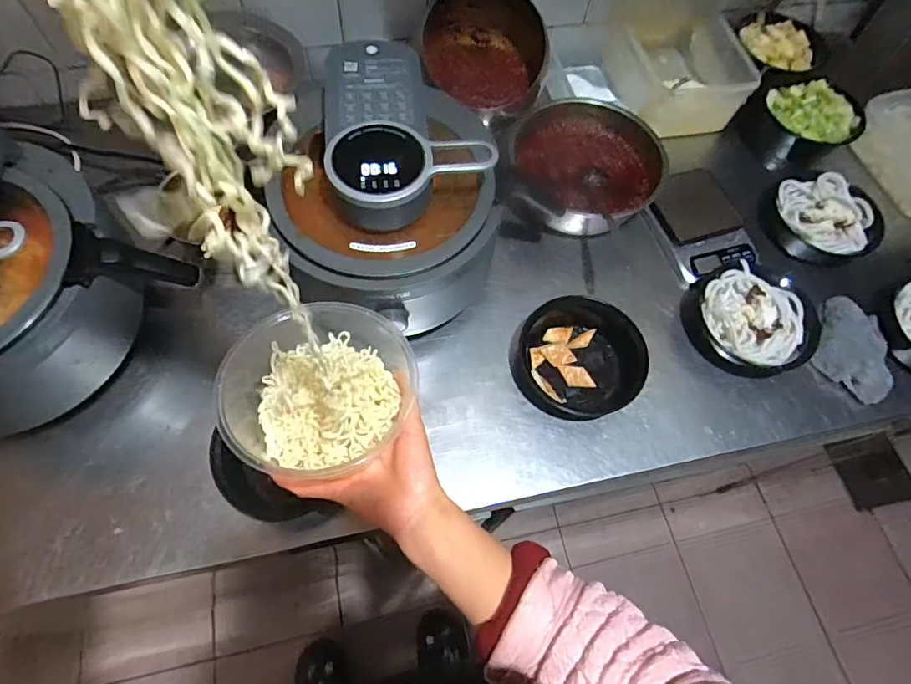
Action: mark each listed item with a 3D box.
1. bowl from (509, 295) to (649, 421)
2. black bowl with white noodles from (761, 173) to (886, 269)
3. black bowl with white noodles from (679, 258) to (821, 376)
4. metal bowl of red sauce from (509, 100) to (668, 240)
[{"bbox_3d":[0.169,0.017,0.712,0.164,0.062,0.178,2,63,-3],"label":"bowl"},{"bbox_3d":[0.593,-0.199,0.841,0.141,0.081,0.150,2,63,-3],"label":"black bowl with white noodles"},{"bbox_3d":[0.427,-0.033,0.744,0.159,0.063,0.176,-32,69,-18],"label":"black bowl with white noodles"},{"bbox_3d":[0.218,-0.289,0.819,0.237,0.080,0.218,2,63,-3],"label":"metal bowl of red sauce"}]

